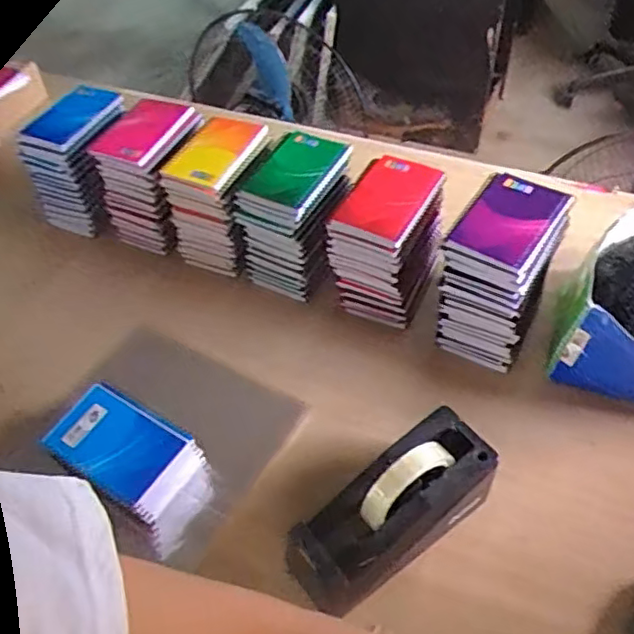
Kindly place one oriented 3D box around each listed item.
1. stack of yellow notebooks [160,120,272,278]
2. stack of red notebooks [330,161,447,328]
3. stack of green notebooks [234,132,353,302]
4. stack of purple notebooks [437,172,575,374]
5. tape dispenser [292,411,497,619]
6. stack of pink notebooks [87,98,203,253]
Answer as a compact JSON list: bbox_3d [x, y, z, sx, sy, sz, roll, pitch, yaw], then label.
[{"bbox_3d":[-0.123,-0.163,0.837,0.098,0.150,0.135,18,55,17],"label":"stack of yellow notebooks"},{"bbox_3d":[0.085,-0.088,0.762,0.103,0.159,0.133,19,55,18],"label":"stack of red notebooks"},{"bbox_3d":[-0.027,-0.131,0.800,0.104,0.153,0.136,18,55,17],"label":"stack of green notebooks"},{"bbox_3d":[0.205,-0.051,0.716,0.102,0.163,0.136,22,56,20],"label":"stack of purple notebooks"},{"bbox_3d":[0.068,0.175,0.570,0.201,0.124,0.085,-31,56,-20],"label":"tape dispenser"},{"bbox_3d":[-0.223,-0.197,0.867,0.112,0.146,0.138,18,54,17],"label":"stack of pink notebooks"}]

